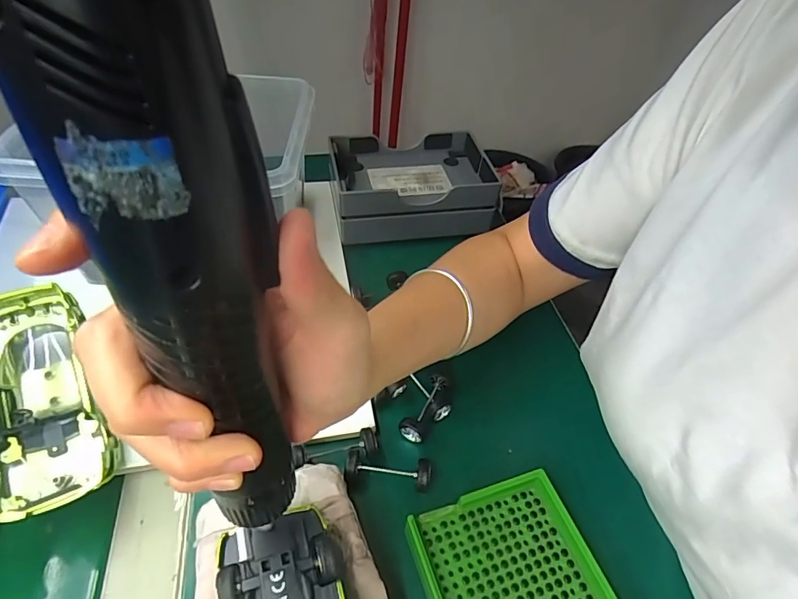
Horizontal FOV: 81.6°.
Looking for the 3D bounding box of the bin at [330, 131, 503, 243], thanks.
[{"bbox_3d":[0.012,-0.119,0.472,0.156,0.058,0.107,-8,48,-7],"label":"bin"}]

